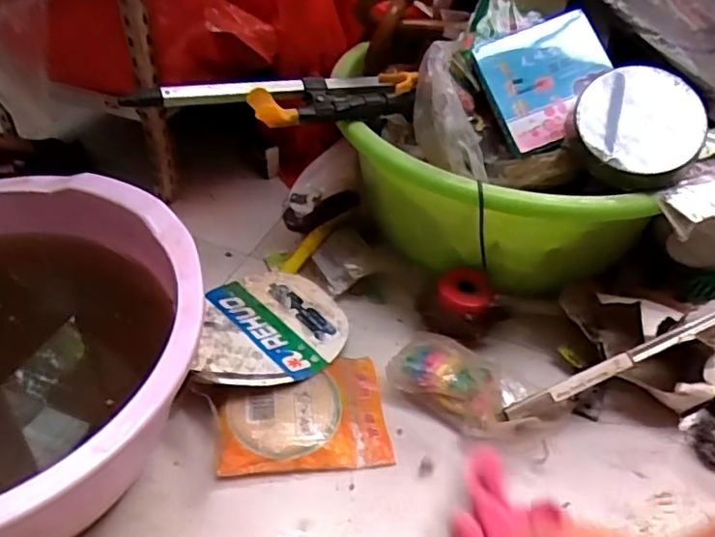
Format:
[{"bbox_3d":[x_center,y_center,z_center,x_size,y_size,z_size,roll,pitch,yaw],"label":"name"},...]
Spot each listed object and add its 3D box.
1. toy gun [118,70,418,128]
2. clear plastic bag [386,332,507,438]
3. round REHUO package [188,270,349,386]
[{"bbox_3d":[-0.087,-0.182,0.653,0.304,0.041,0.079,-13,45,-18],"label":"toy gun"},{"bbox_3d":[0.103,0.118,0.643,0.133,0.042,0.091,24,46,20],"label":"clear plastic bag"},{"bbox_3d":[-0.092,0.065,0.676,0.159,0.010,0.175,8,38,-12],"label":"round REHUO package"}]

